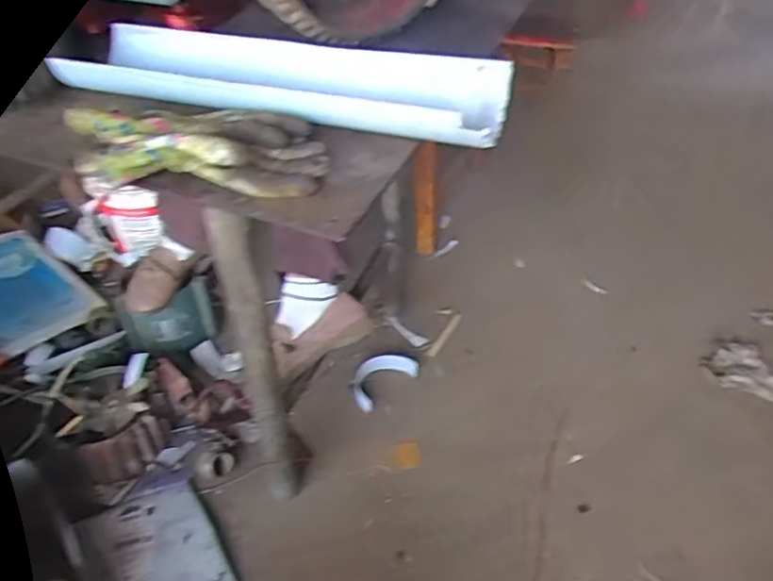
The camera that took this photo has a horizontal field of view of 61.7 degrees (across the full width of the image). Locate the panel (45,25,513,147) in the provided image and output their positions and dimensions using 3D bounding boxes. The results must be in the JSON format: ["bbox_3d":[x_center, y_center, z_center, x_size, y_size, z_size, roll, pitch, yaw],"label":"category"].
[{"bbox_3d":[-0.122,-0.225,0.711,0.504,0.058,0.149,9,42,13],"label":"panel"}]

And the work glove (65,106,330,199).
[{"bbox_3d":[-0.181,-0.140,0.612,0.251,0.053,0.117,2,41,6],"label":"work glove"}]

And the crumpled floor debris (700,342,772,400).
[{"bbox_3d":[0.679,0.144,1.230,0.143,0.015,0.118,12,43,16],"label":"crumpled floor debris"}]

